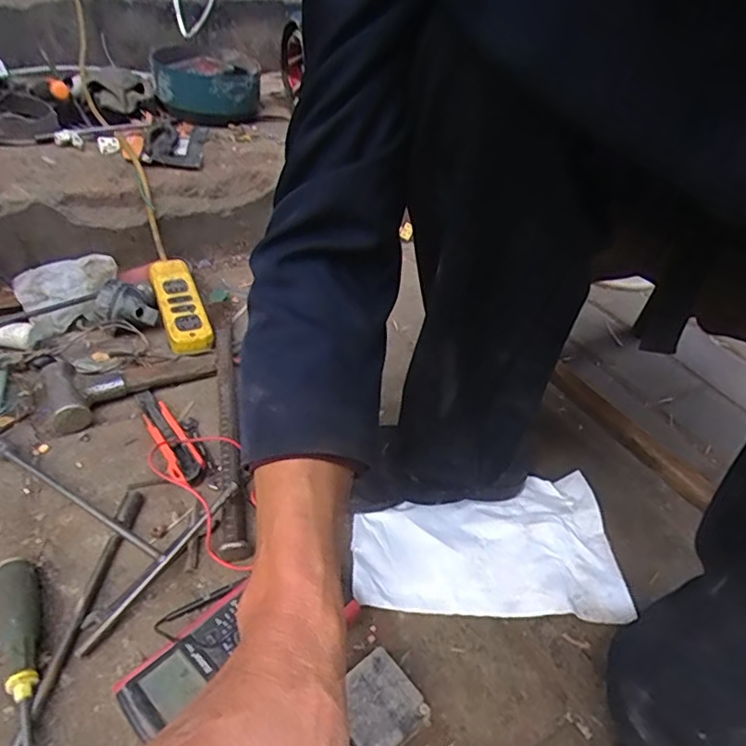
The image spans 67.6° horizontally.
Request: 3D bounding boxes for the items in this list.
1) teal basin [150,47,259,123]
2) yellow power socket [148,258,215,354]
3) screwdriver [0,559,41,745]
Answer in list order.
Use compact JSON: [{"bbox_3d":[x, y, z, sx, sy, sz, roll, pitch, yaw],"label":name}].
[{"bbox_3d":[-0.319,-0.552,1.066,0.183,0.077,0.220,-7,40,-15],"label":"teal basin"},{"bbox_3d":[-0.282,-0.104,0.811,0.059,0.036,0.199,-13,43,-23],"label":"yellow power socket"},{"bbox_3d":[-0.264,0.229,0.427,0.033,0.033,0.202,-18,45,-28],"label":"screwdriver"}]

